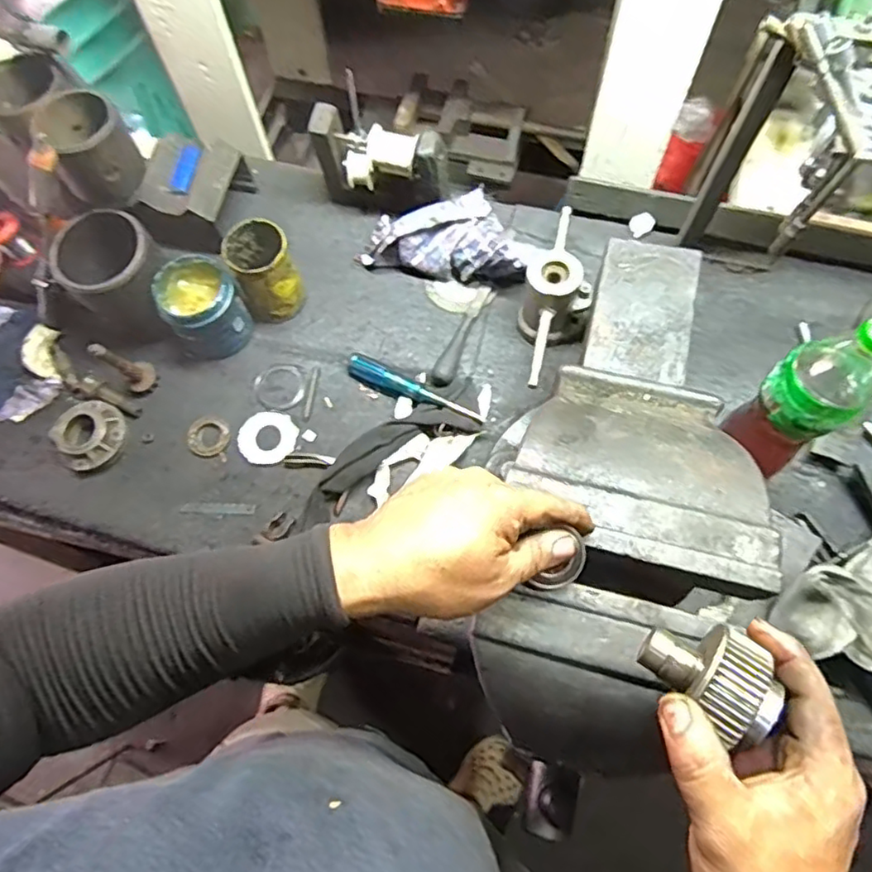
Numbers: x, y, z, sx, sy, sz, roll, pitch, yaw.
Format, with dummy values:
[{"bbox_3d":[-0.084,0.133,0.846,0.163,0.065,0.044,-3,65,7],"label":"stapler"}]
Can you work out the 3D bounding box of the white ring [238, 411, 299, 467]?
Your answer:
[{"bbox_3d":[-0.208,0.002,0.777,0.069,0.009,0.070,-1,69,1],"label":"white ring"}]

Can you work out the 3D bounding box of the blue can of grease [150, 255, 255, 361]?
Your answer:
[{"bbox_3d":[-0.291,-0.156,0.795,0.094,0.118,0.093,-37,72,-12],"label":"blue can of grease"}]

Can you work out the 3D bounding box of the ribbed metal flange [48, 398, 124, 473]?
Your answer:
[{"bbox_3d":[-0.429,-0.003,0.772,0.086,0.027,0.085,-1,69,1],"label":"ribbed metal flange"}]

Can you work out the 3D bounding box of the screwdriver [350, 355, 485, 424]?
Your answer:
[{"bbox_3d":[-0.029,-0.053,0.774,0.185,0.033,0.029,29,72,12],"label":"screwdriver"}]

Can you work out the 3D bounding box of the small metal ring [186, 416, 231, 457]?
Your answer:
[{"bbox_3d":[-0.281,0.001,0.777,0.052,0.012,0.049,-1,69,1],"label":"small metal ring"}]

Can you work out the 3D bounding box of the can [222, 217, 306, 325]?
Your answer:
[{"bbox_3d":[-0.214,-0.208,0.793,0.073,0.122,0.079,-1,69,1],"label":"can"}]

